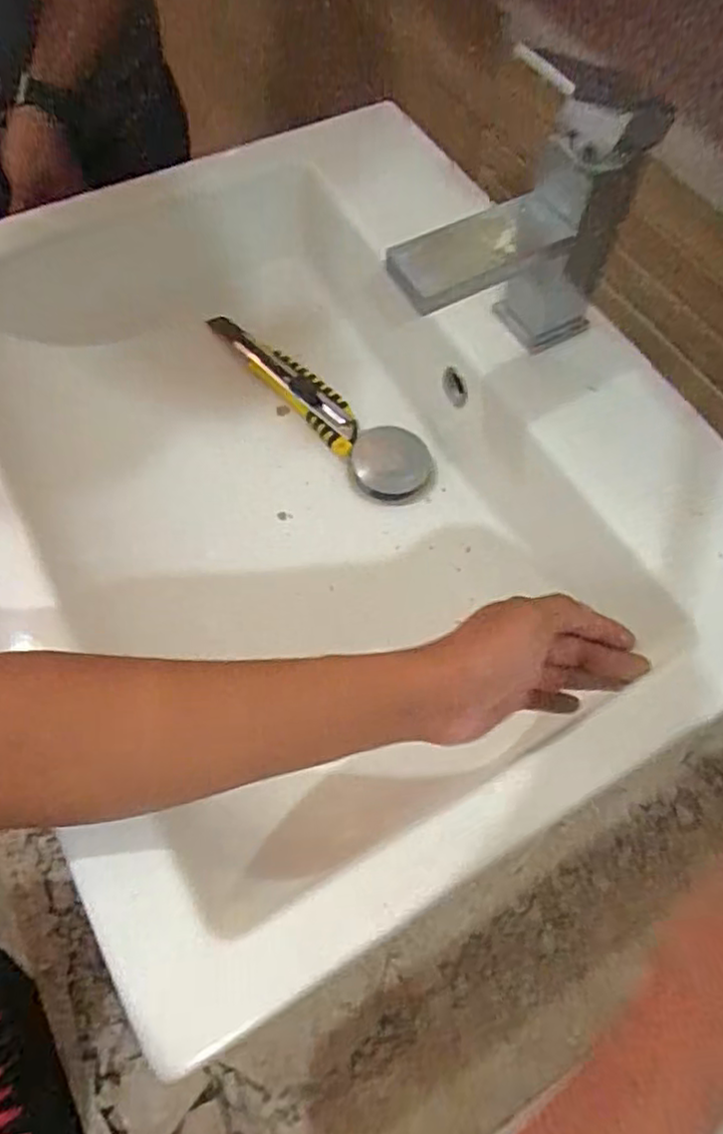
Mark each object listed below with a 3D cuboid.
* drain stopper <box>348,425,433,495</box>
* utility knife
[{"bbox_3d":[0.026,-0.089,0.569,0.065,0.011,0.061,1,62,-2],"label":"drain stopper"},{"bbox_3d":[-0.062,-0.161,0.582,0.036,0.012,0.176,-36,69,-19],"label":"utility knife"}]

